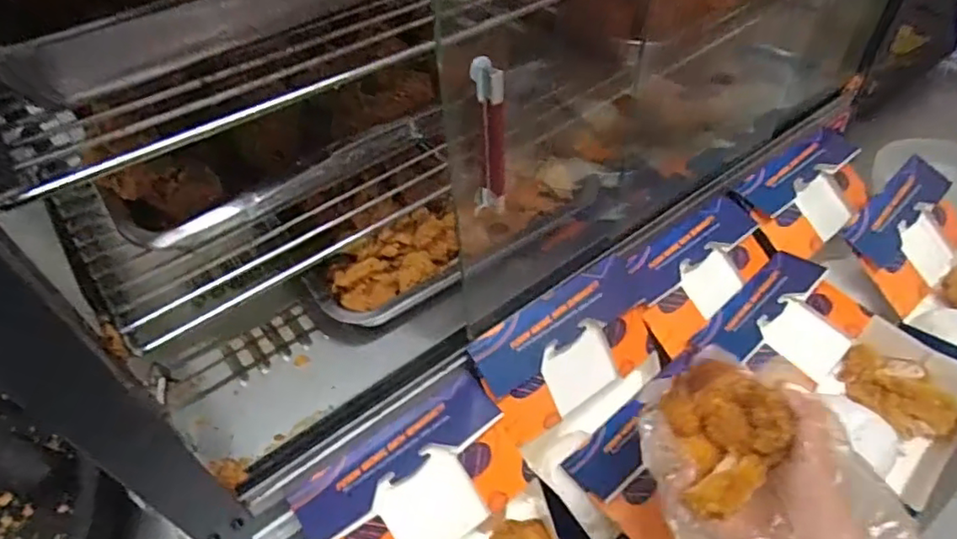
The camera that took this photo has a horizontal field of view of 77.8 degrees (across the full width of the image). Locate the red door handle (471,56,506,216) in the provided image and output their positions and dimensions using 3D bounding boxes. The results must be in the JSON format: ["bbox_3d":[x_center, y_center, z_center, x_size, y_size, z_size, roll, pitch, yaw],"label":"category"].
[{"bbox_3d":[0.007,-0.078,0.366,0.017,0.104,0.023,-8,54,-5],"label":"red door handle"}]

